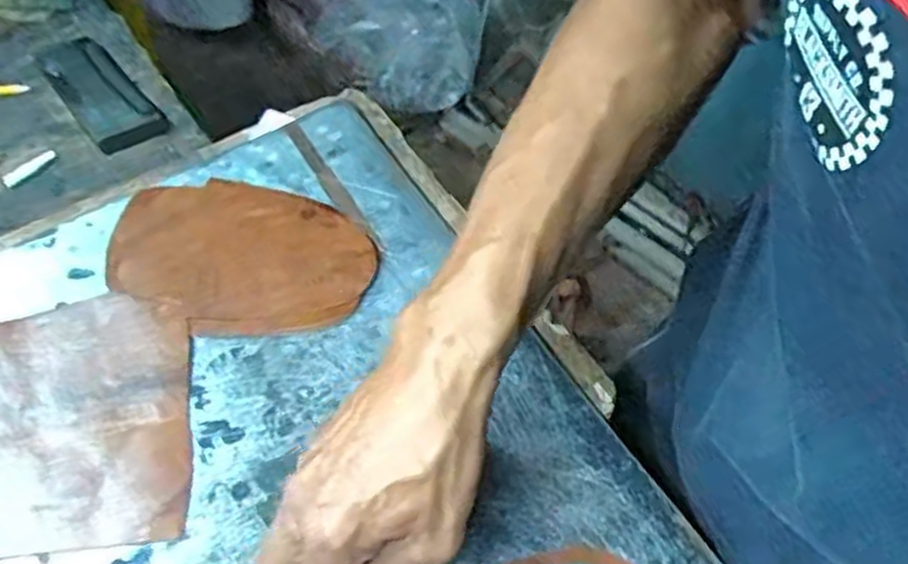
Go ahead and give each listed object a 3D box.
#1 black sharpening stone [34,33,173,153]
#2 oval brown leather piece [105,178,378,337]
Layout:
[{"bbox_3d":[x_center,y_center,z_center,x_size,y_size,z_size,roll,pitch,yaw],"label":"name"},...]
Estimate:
[{"bbox_3d":[-0.292,-0.158,0.635,0.055,0.014,0.163,-32,58,-23],"label":"black sharpening stone"},{"bbox_3d":[-0.137,-0.018,0.492,0.167,0.009,0.108,10,56,7],"label":"oval brown leather piece"}]

